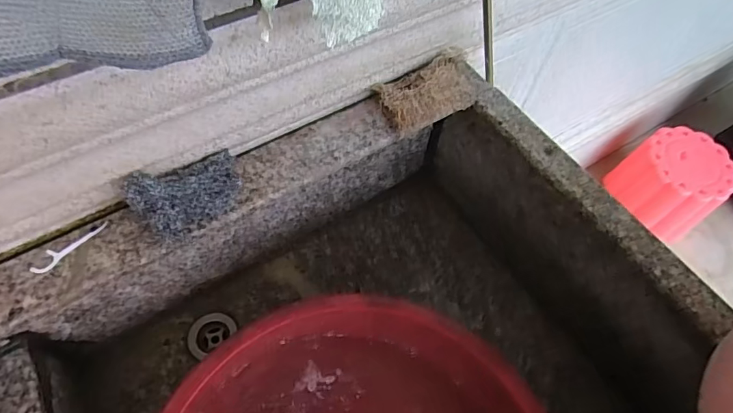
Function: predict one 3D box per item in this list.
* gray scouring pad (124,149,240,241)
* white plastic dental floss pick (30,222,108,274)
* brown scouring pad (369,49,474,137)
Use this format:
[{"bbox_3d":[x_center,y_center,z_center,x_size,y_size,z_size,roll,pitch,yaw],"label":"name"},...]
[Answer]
[{"bbox_3d":[-0.156,-0.008,0.421,0.093,0.014,0.062,-20,98,-32],"label":"gray scouring pad"},{"bbox_3d":[-0.259,0.033,0.412,0.017,0.004,0.067,35,63,16],"label":"white plastic dental floss pick"},{"bbox_3d":[0.072,-0.125,0.510,0.116,0.031,0.061,-25,64,-18],"label":"brown scouring pad"}]

